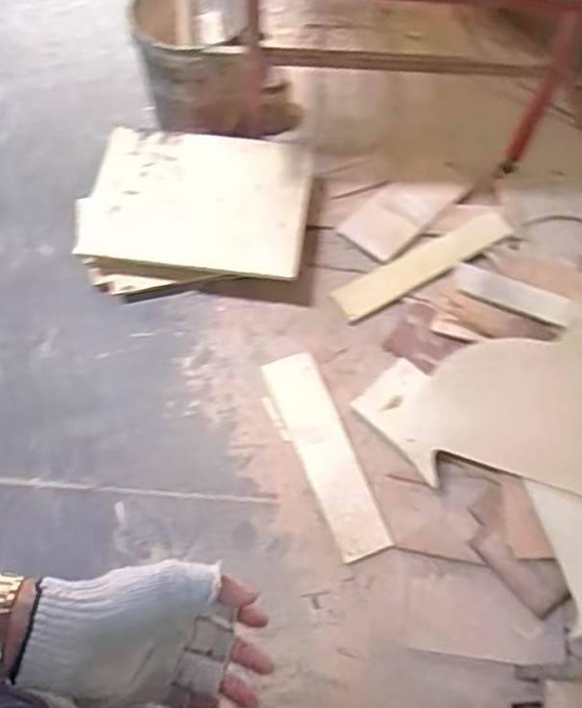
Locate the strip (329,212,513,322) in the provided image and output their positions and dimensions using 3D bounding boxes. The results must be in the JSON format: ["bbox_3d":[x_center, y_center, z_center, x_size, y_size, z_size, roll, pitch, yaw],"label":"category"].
[{"bbox_3d":[0.326,-0.218,1.668,0.459,0.025,0.092,-27,73,-1],"label":"strip"}]

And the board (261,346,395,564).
[{"bbox_3d":[0.074,0.216,1.492,0.118,0.013,0.469,-22,69,-3],"label":"board"}]

